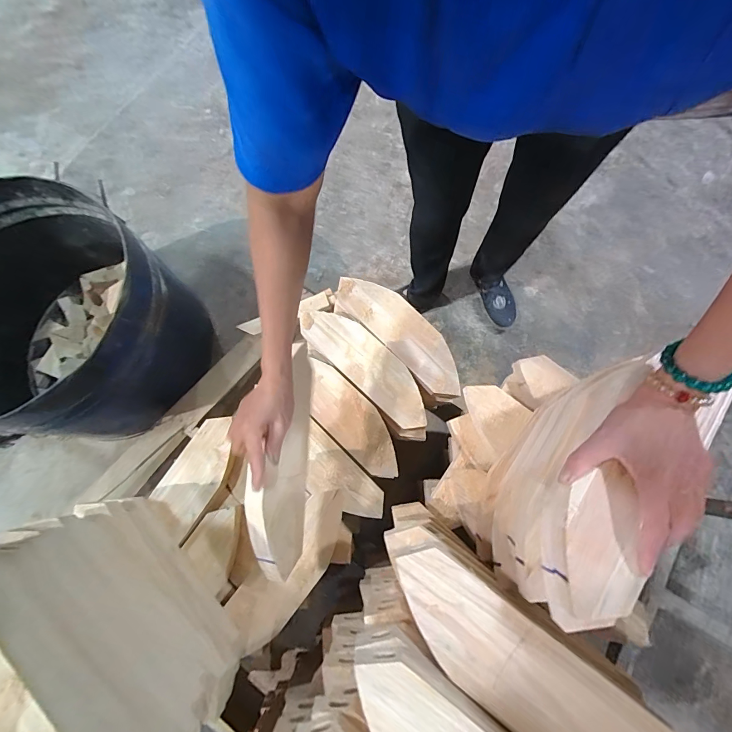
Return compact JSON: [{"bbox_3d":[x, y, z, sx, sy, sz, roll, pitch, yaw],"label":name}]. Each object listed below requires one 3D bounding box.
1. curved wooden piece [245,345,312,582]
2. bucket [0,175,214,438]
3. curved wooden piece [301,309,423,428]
[{"bbox_3d":[-0.121,0.128,0.522,0.028,0.091,0.324,-4,74,26],"label":"curved wooden piece"},{"bbox_3d":[-0.800,-0.114,0.923,0.589,0.455,0.582,0,76,0],"label":"bucket"},{"bbox_3d":[-0.001,-0.009,0.706,0.306,0.012,0.093,42,80,10],"label":"curved wooden piece"}]

